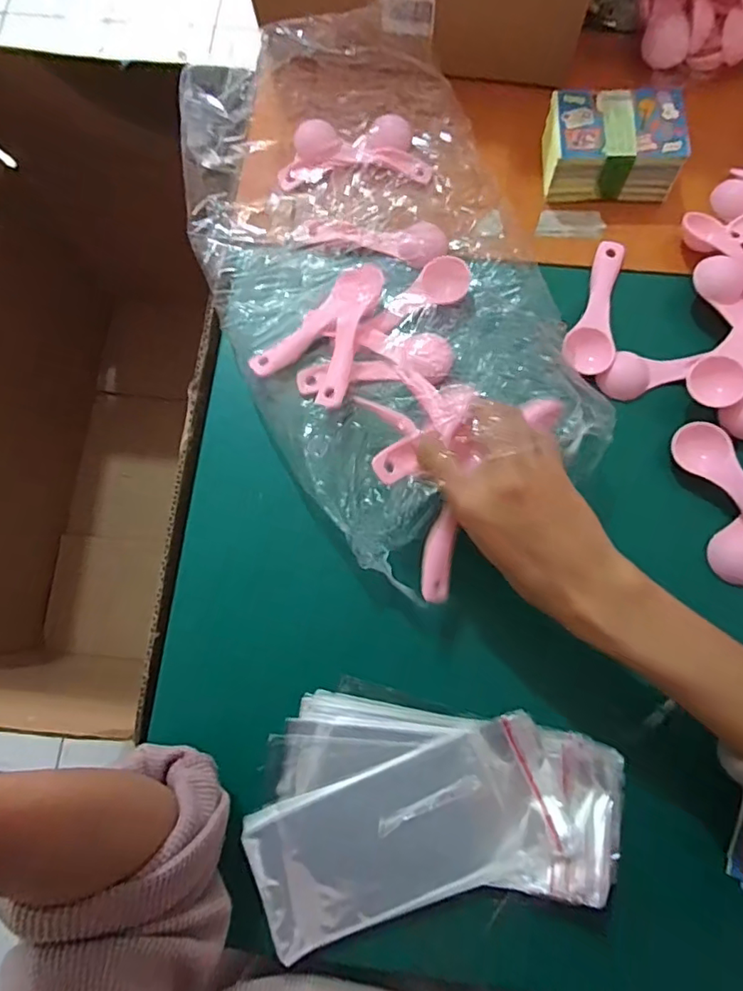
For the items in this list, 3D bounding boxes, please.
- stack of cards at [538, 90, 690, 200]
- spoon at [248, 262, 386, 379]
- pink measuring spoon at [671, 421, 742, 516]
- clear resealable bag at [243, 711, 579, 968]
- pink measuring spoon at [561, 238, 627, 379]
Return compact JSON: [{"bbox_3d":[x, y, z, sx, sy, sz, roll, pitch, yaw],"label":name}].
[{"bbox_3d":[0.181,-0.265,0.414,0.098,0.041,0.067,3,79,2],"label":"stack of cards"},{"bbox_3d":[-0.038,-0.124,0.397,0.112,0.018,0.035,-43,81,-7],"label":"spoon"},{"bbox_3d":[0.252,-0.003,0.368,0.032,0.012,0.112,-39,80,-6],"label":"pink measuring spoon"},{"bbox_3d":[0.022,0.197,0.318,0.180,0.023,0.076,-21,79,-3],"label":"clear resealable bag"},{"bbox_3d":[0.169,-0.139,0.399,0.033,0.011,0.107,20,80,5],"label":"pink measuring spoon"}]

